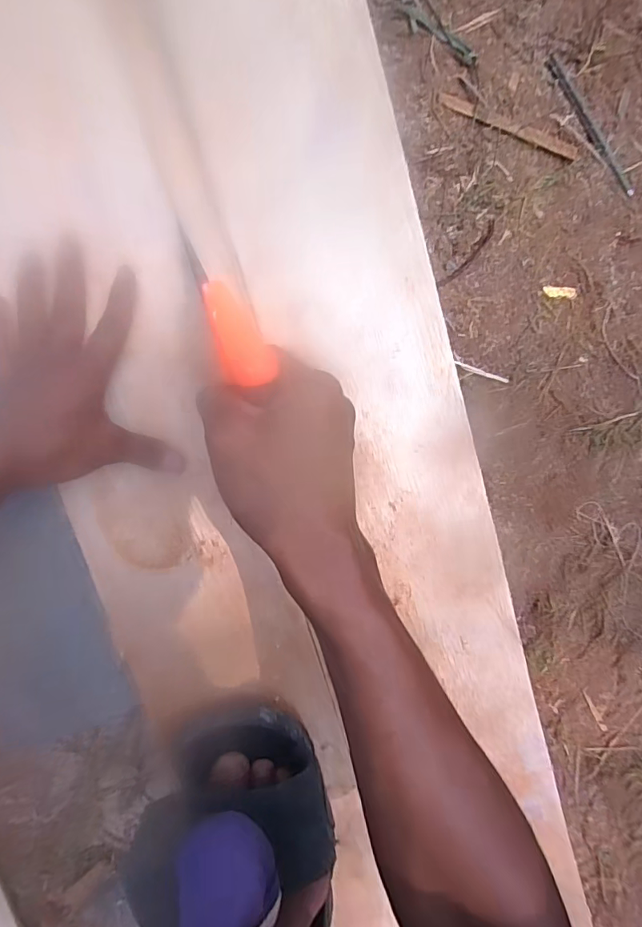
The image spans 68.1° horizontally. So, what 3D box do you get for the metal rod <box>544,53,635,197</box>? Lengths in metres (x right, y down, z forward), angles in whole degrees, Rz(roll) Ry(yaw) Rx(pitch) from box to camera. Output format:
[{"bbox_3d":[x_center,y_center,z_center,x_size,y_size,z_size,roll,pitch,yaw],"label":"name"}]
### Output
[{"bbox_3d":[0.339,-0.420,0.596,0.016,0.005,0.192,-40,99,-2],"label":"metal rod"}]

